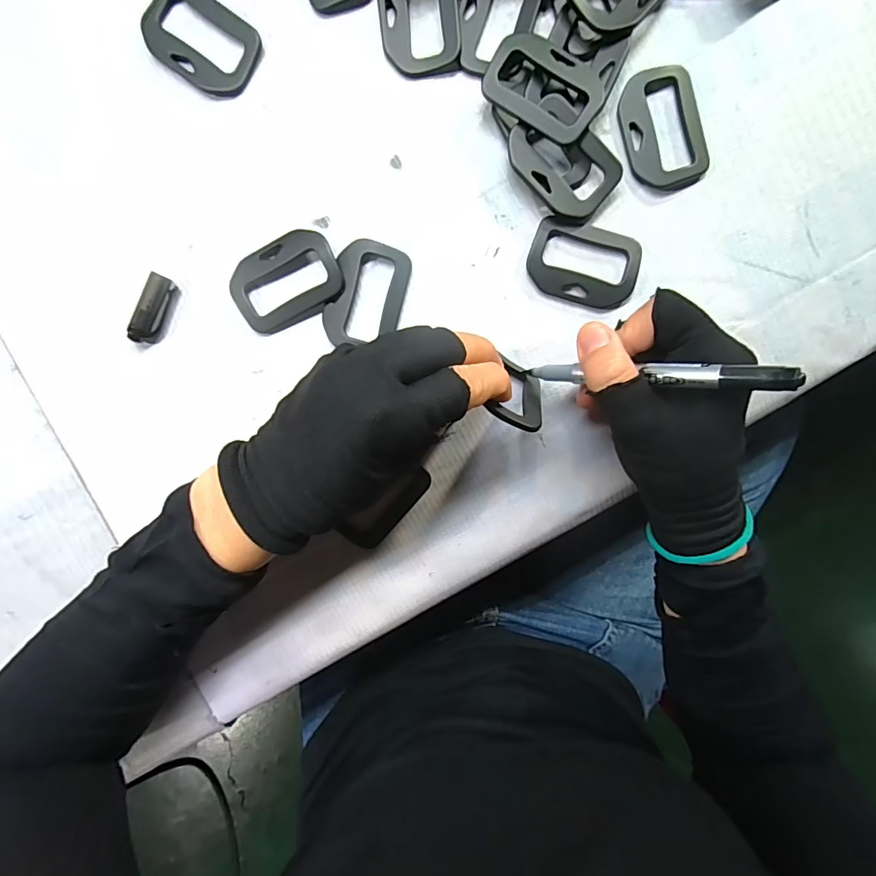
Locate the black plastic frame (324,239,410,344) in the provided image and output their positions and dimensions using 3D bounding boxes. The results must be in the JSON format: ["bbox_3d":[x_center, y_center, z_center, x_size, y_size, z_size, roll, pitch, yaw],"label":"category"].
[{"bbox_3d":[-0.040,-0.079,0.260,0.040,0.007,0.058,16,94,-1],"label":"black plastic frame"}]

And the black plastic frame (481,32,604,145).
[{"bbox_3d":[0.056,-0.184,0.240,0.061,0.006,0.042,32,94,0],"label":"black plastic frame"}]

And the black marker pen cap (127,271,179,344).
[{"bbox_3d":[-0.159,-0.072,0.258,0.015,0.008,0.038,22,94,-2],"label":"black marker pen cap"}]

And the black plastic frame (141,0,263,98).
[{"bbox_3d":[-0.129,-0.215,0.249,0.062,0.005,0.042,32,94,-2],"label":"black plastic frame"}]

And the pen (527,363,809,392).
[{"bbox_3d":[0.091,-0.029,0.214,0.124,0.007,0.010,8,96,43],"label":"pen"}]

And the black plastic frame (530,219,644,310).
[{"bbox_3d":[0.082,-0.098,0.258,0.061,0.005,0.044,16,94,-1],"label":"black plastic frame"}]

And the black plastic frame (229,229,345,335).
[{"bbox_3d":[-0.085,-0.088,0.257,0.061,0.004,0.042,-25,99,8],"label":"black plastic frame"}]

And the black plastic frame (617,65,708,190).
[{"bbox_3d":[0.123,-0.168,0.252,0.042,0.005,0.062,-18,94,1],"label":"black plastic frame"}]

